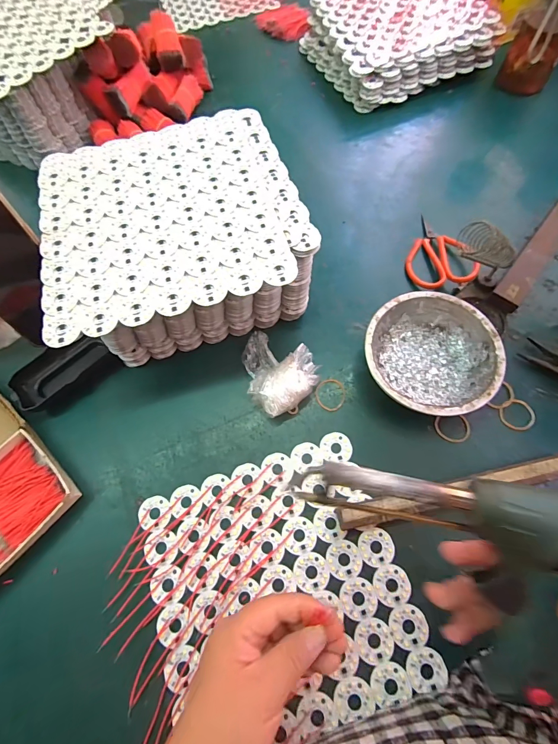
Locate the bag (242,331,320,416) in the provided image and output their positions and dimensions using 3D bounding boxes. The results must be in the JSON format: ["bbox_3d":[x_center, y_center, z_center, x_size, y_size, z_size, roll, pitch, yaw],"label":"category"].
[{"bbox_3d":[-0.002,-0.005,0.356,0.074,0.032,0.089,-30,71,-10],"label":"bag"}]

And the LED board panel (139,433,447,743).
[{"bbox_3d":[-0.001,0.184,0.294,0.209,0.005,0.205,-18,69,-5],"label":"LED board panel"}]

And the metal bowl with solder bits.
[{"bbox_3d":[0.150,-0.014,0.347,0.123,0.047,0.124,-1,69,1],"label":"metal bowl with solder bits"}]

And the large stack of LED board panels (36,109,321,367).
[{"bbox_3d":[-0.101,-0.138,0.373,0.240,0.111,0.231,-17,69,-5],"label":"large stack of LED board panels"}]

